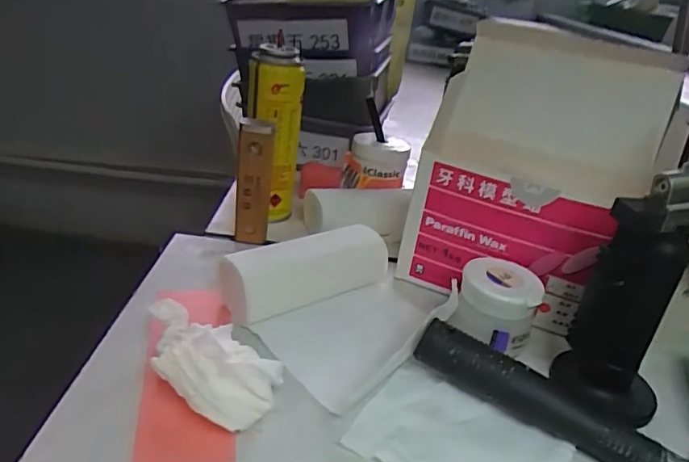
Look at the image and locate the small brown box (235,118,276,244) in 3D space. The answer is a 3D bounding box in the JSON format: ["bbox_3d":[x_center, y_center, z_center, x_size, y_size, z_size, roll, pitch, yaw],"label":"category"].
[{"bbox_3d":[-0.070,-0.036,0.410,0.026,0.104,0.019,2,28,-13],"label":"small brown box"}]

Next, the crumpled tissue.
[{"bbox_3d":[-0.071,0.072,0.275,0.069,0.041,0.039,16,28,12],"label":"crumpled tissue"}]

